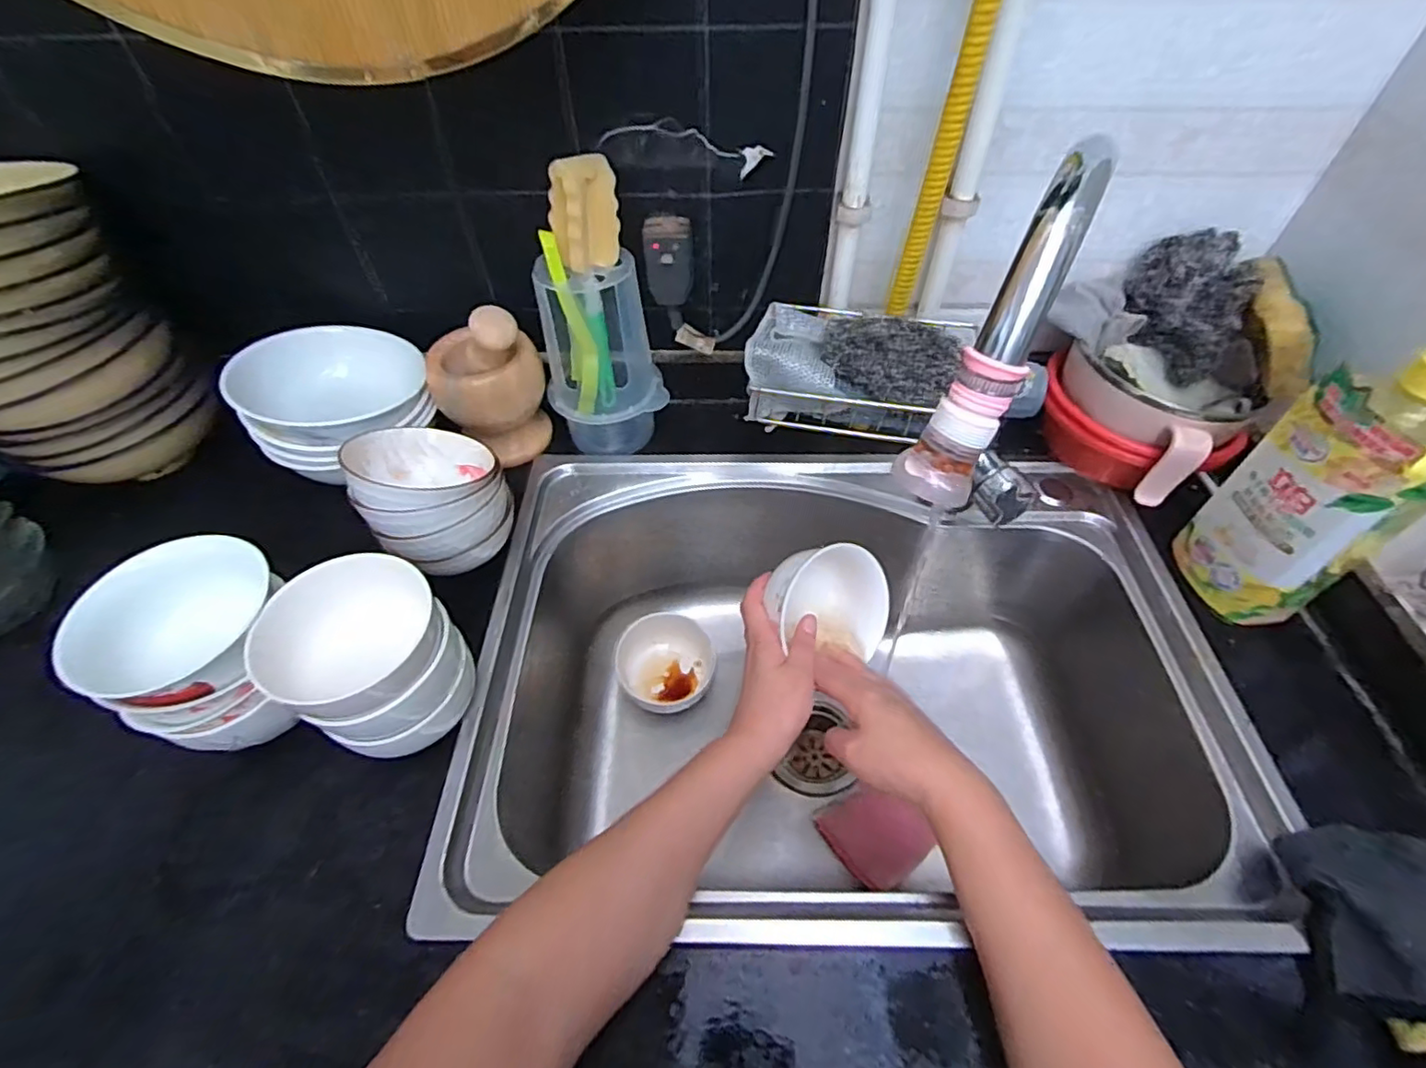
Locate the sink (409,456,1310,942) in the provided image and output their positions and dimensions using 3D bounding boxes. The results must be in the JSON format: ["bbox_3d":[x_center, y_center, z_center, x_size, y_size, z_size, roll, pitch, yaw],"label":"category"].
[{"bbox_3d":[0.104,0.141,0.590,0.567,0.220,0.410,0,52,1],"label":"sink"}]

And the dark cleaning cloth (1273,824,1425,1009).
[{"bbox_3d":[0.417,0.228,0.369,0.121,0.033,0.096,5,52,5],"label":"dark cleaning cloth"}]

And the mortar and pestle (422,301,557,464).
[{"bbox_3d":[-0.216,-0.147,0.594,0.103,0.151,0.097,-21,54,-15],"label":"mortar and pestle"}]

